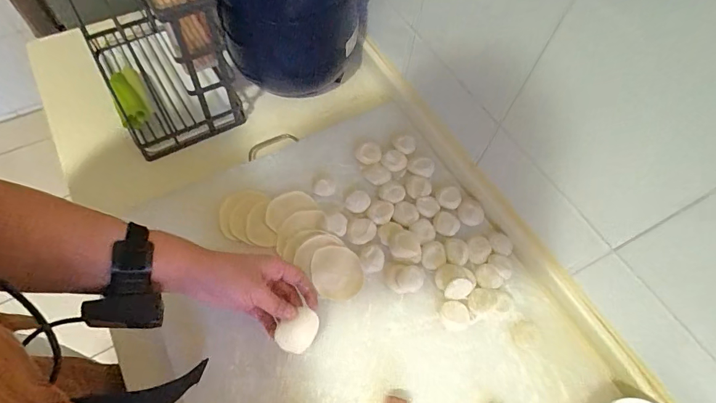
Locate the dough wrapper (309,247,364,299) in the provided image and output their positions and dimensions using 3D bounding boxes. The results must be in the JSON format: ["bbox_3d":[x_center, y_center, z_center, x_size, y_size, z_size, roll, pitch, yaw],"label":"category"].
[{"bbox_3d":[-0.029,0.099,0.557,0.071,0.005,0.073,3,62,-1],"label":"dough wrapper"}]

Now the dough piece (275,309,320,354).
[{"bbox_3d":[-0.072,0.155,0.482,0.041,0.016,0.049,18,61,7],"label":"dough piece"}]

